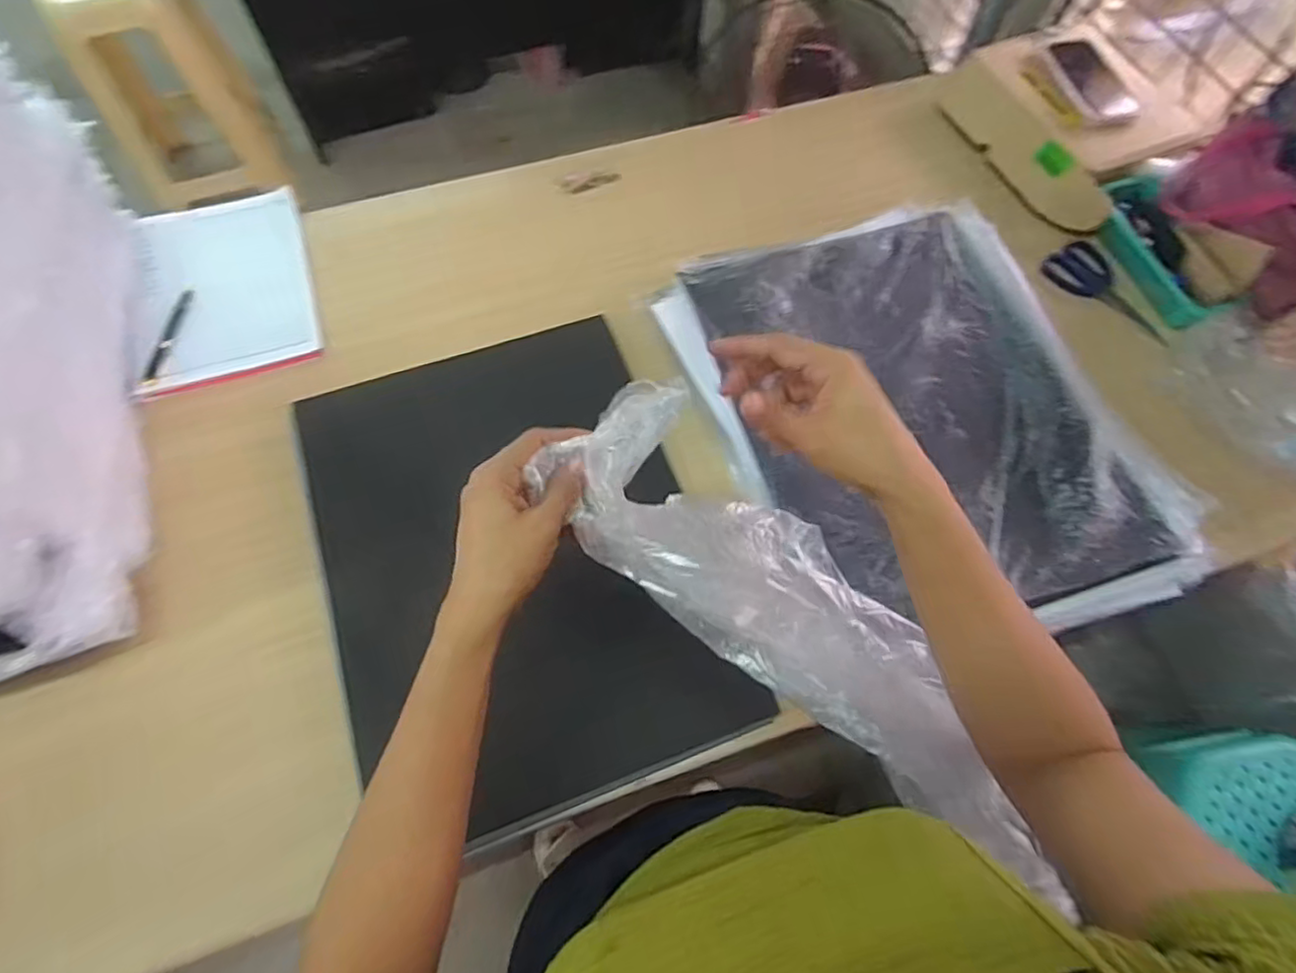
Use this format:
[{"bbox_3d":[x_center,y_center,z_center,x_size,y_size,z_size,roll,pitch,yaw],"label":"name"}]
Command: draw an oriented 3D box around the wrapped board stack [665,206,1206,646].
[{"bbox_3d":[0.290,-0.091,0.719,0.419,0.046,0.527,-18,67,-9],"label":"wrapped board stack"}]

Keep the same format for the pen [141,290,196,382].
[{"bbox_3d":[-0.574,-0.182,0.779,0.011,0.010,0.143,7,60,-14],"label":"pen"}]

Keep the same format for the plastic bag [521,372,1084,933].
[{"bbox_3d":[0.113,0.087,0.415,0.390,0.081,0.106,42,69,-10],"label":"plastic bag"}]

